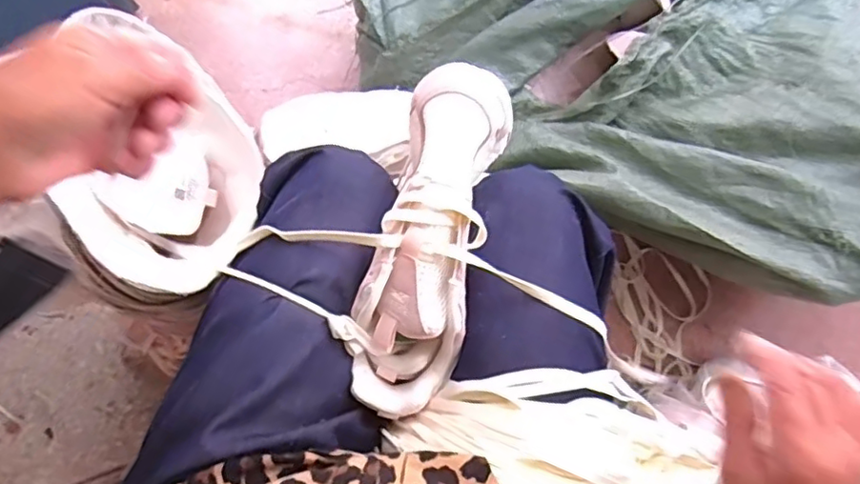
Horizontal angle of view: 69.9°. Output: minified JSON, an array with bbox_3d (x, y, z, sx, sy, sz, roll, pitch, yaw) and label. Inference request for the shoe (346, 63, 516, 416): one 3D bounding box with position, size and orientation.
[{"bbox_3d":[0.003,-0.009,0.459,0.074,0.094,0.265,14,79,4],"label":"shoe"}]

